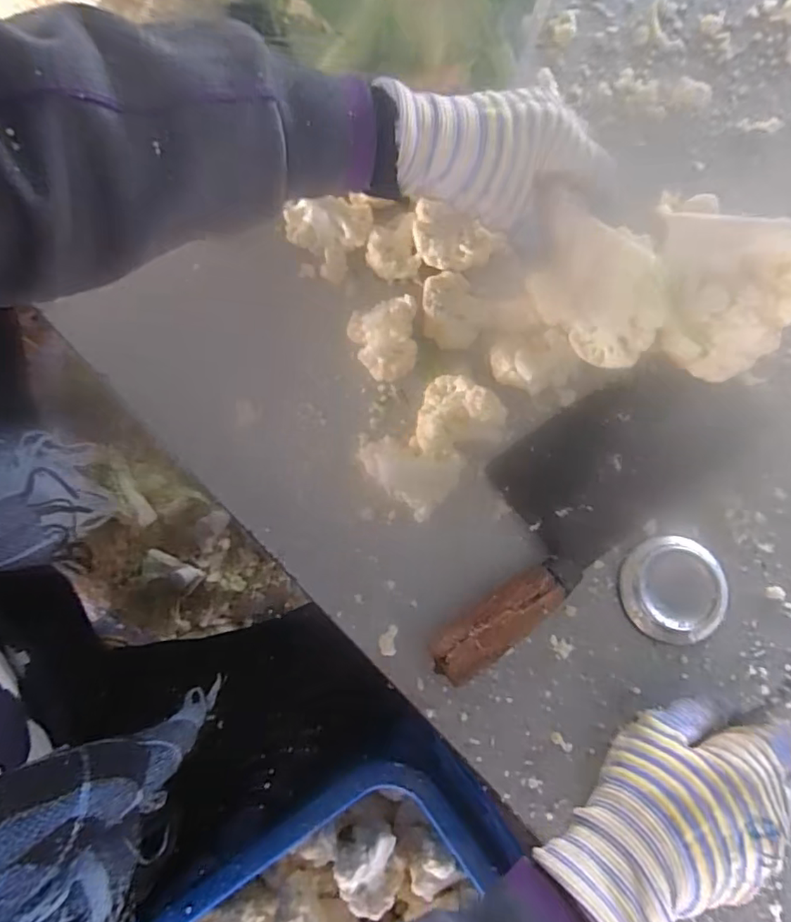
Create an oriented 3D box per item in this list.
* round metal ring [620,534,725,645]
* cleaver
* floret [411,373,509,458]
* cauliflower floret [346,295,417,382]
[{"bbox_3d":[0.166,0.077,0.337,0.059,0.015,0.060,0,77,0],"label":"round metal ring"},{"bbox_3d":[0.116,0.018,0.343,0.257,0.028,0.095,-32,79,-7],"label":"cleaver"},{"bbox_3d":[0.040,-0.023,0.349,0.052,0.033,0.052,0,77,0],"label":"floret"},{"bbox_3d":[-0.006,-0.079,0.363,0.044,0.036,0.049,-13,77,-3],"label":"cauliflower floret"}]

